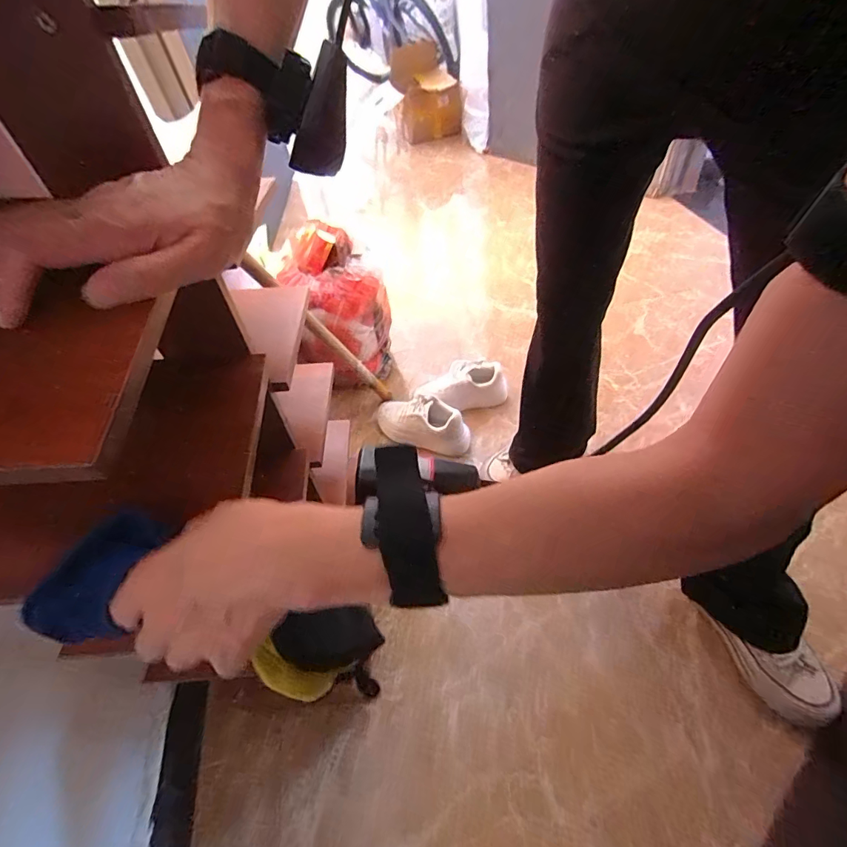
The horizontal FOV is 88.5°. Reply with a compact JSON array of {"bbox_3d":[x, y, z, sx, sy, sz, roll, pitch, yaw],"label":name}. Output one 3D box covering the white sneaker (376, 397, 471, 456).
[{"bbox_3d":[-0.010,-0.002,0.970,0.226,0.082,0.104,16,55,21],"label":"white sneaker"}]

